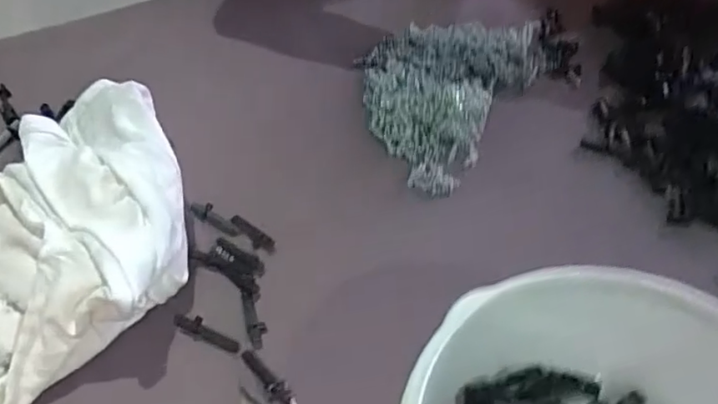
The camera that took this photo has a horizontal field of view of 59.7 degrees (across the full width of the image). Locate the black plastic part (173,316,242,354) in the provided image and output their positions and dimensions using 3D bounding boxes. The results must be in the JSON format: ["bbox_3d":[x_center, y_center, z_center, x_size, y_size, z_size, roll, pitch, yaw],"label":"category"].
[{"bbox_3d":[-0.080,0.070,0.330,0.039,0.006,0.010,21,55,21],"label":"black plastic part"}]

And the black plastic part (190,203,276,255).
[{"bbox_3d":[-0.076,0.014,0.379,0.062,0.007,0.013,25,56,23],"label":"black plastic part"}]

